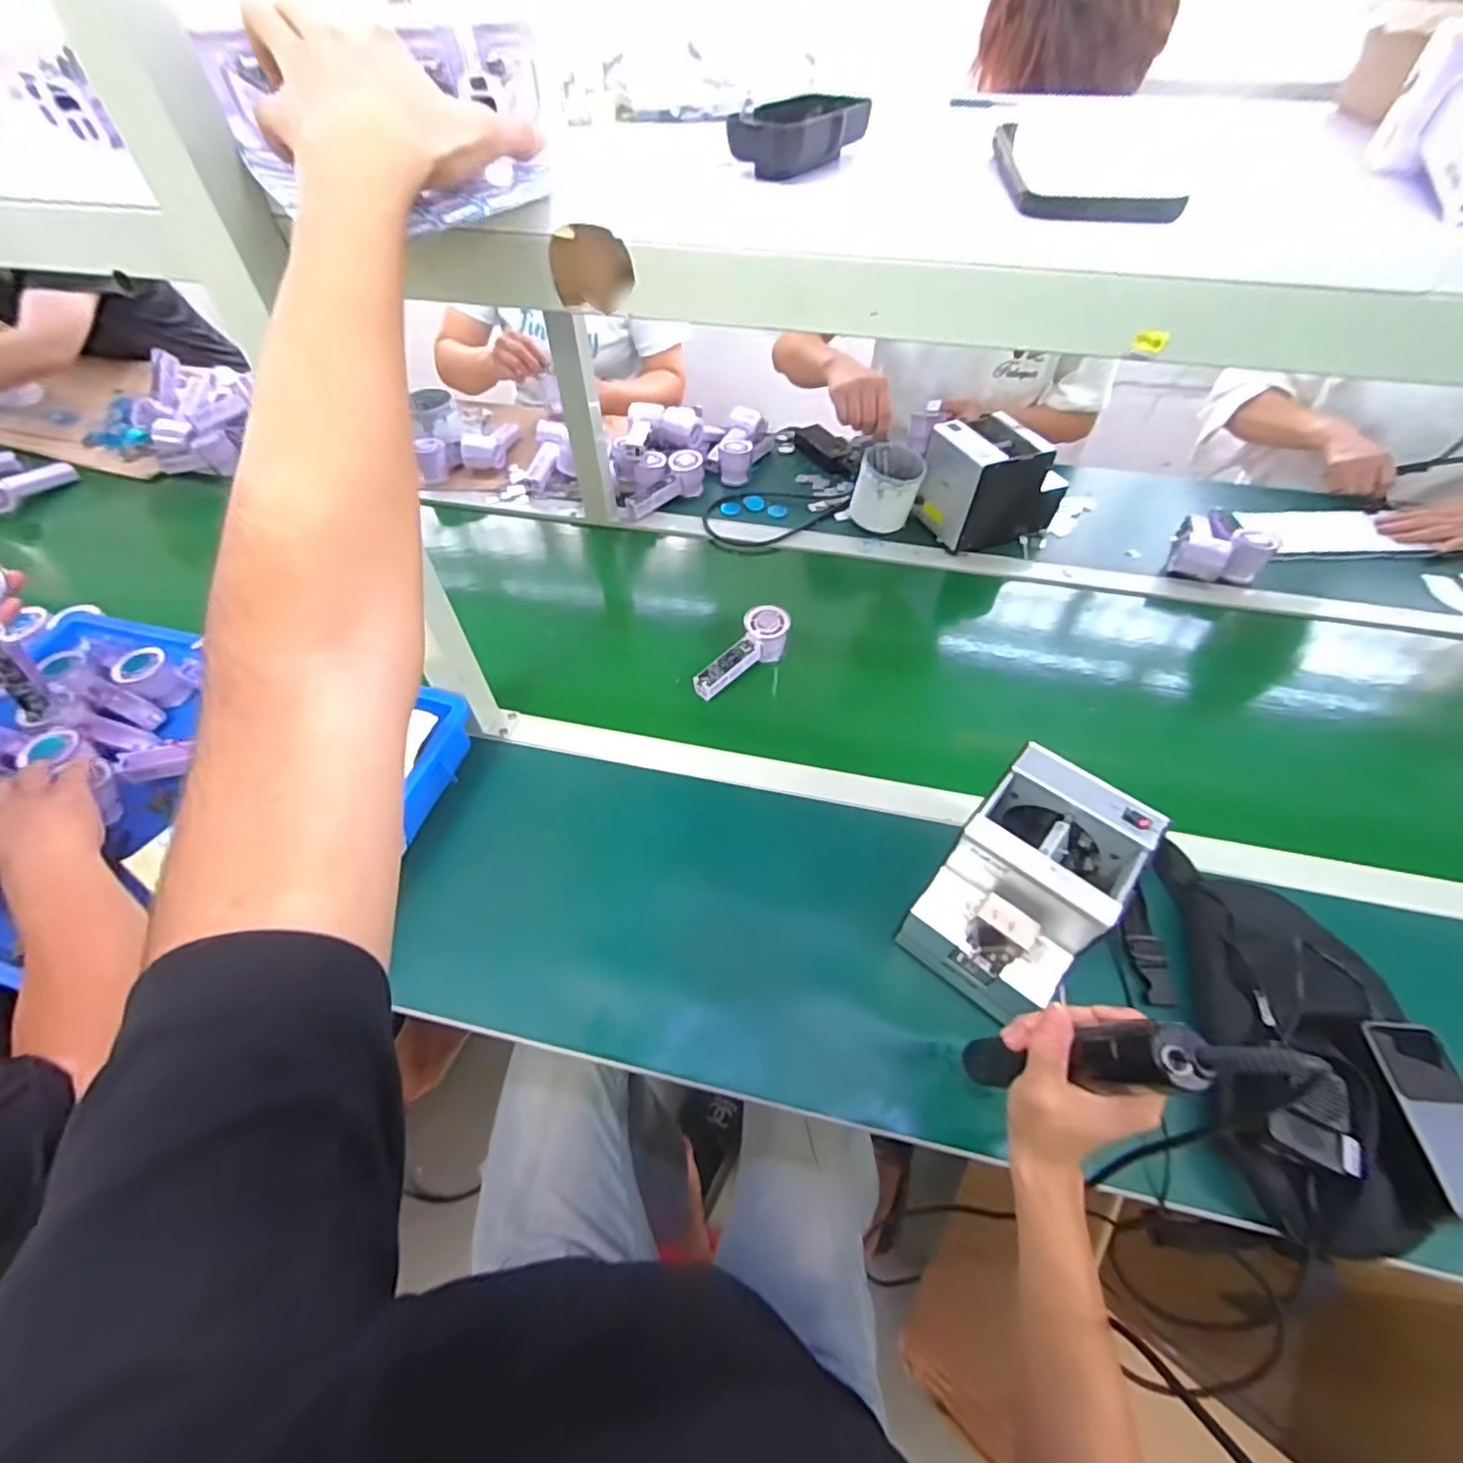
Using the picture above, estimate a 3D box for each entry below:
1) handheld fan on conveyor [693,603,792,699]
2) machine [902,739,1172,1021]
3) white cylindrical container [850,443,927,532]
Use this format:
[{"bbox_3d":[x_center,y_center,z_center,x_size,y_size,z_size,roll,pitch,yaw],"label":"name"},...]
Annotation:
[{"bbox_3d":[0.012,-0.096,0.809,0.150,0.052,0.049,-43,62,-13],"label":"handheld fan on conveyor"},{"bbox_3d":[0.252,0.138,0.549,0.118,0.147,0.168,36,59,25],"label":"machine"},{"bbox_3d":[0.247,-0.386,0.989,0.097,0.104,0.102,0,51,0],"label":"white cylindrical container"}]

